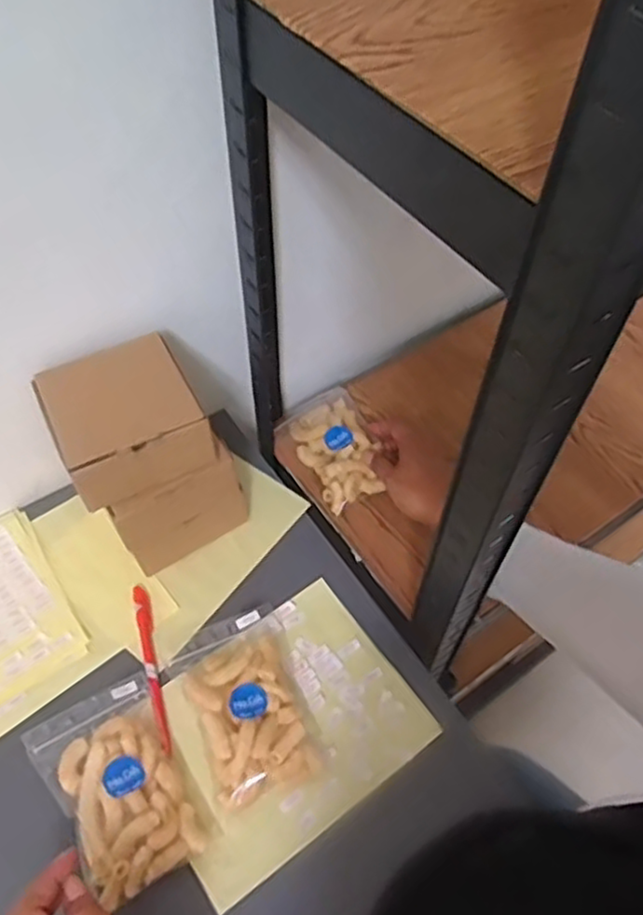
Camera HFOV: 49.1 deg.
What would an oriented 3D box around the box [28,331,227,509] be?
[{"bbox_3d":[-0.153,-0.030,0.554,0.112,0.055,0.107,-24,59,-16],"label":"box"}]

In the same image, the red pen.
[{"bbox_3d":[-0.141,0.173,0.580,0.014,0.010,0.143,-13,56,-10],"label":"red pen"}]

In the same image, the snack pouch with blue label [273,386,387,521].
[{"bbox_3d":[0.016,-0.010,0.718,0.091,0.033,0.130,-28,60,-19],"label":"snack pouch with blue label"}]

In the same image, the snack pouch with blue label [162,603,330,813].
[{"bbox_3d":[-0.059,0.193,0.553,0.091,0.030,0.136,-18,57,-14],"label":"snack pouch with blue label"}]

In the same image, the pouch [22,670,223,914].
[{"bbox_3d":[-0.146,0.237,0.515,0.091,0.029,0.137,-28,60,-19],"label":"pouch"}]

